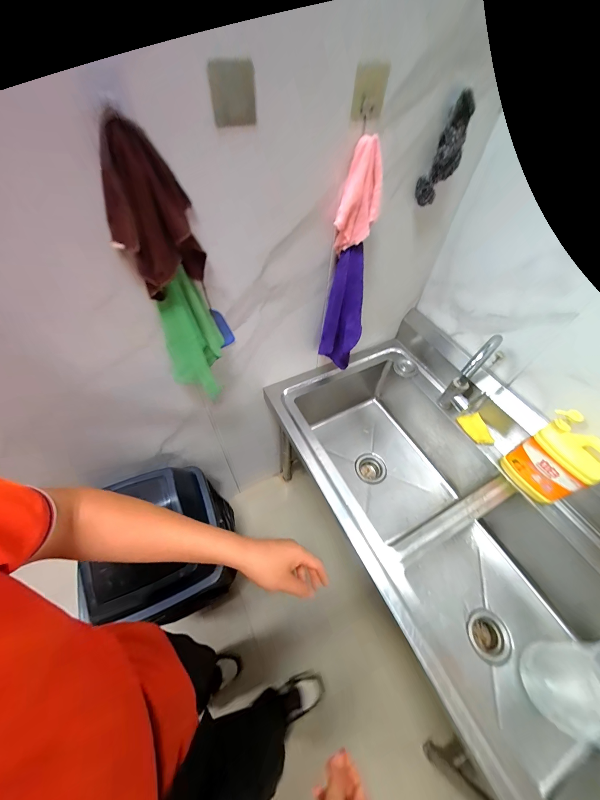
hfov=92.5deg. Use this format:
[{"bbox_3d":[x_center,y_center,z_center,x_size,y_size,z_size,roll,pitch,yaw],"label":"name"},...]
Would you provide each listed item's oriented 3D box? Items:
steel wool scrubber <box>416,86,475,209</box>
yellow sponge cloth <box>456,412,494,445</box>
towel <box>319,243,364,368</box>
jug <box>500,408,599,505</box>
[{"bbox_3d":[0.305,-0.522,0.609,0.063,0.176,0.042,-26,59,-19],"label":"steel wool scrubber"},{"bbox_3d":[0.520,0.089,0.856,0.075,0.022,0.098,-9,55,-8],"label":"yellow sponge cloth"},{"bbox_3d":[0.115,-0.221,0.769,0.101,0.340,0.046,16,55,9],"label":"towel"},{"bbox_3d":[0.596,0.146,0.678,0.072,0.210,0.149,-19,57,-15],"label":"jug"}]

